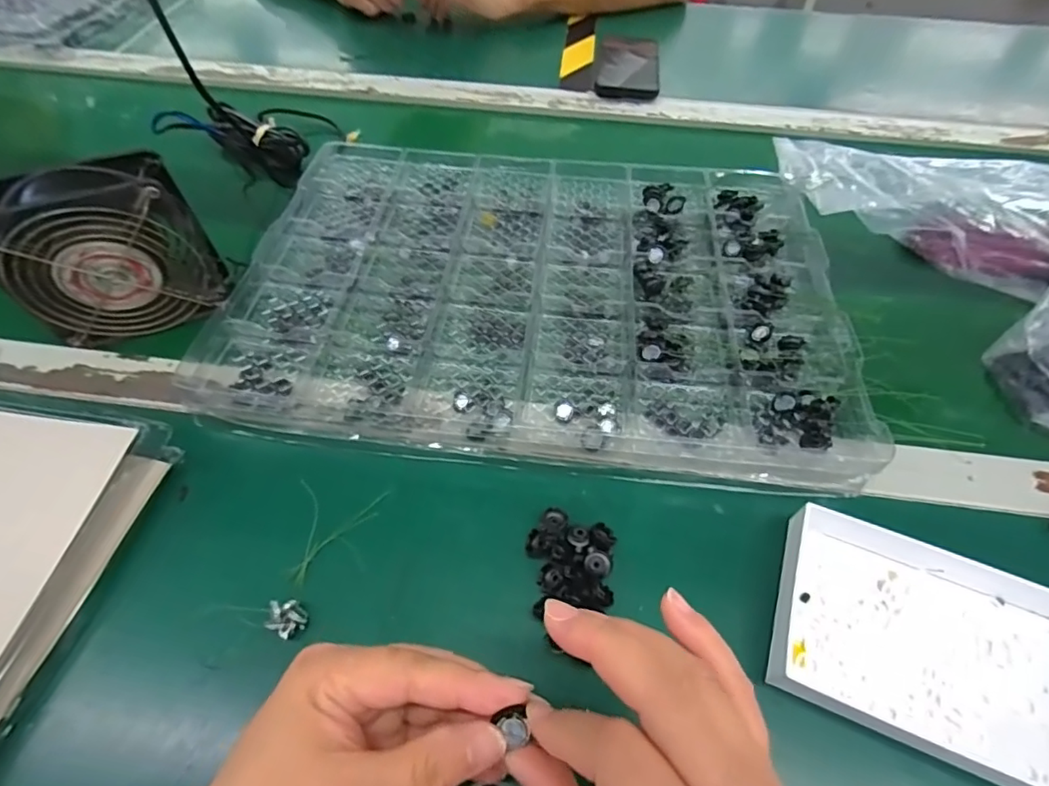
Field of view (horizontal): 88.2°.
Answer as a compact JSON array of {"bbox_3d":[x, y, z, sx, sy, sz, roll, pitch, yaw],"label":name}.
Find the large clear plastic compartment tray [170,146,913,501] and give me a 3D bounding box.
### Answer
[{"bbox_3d":[0.012,-0.093,0.422,0.435,0.035,0.311,7,57,1],"label":"large clear plastic compartment tray"}]

